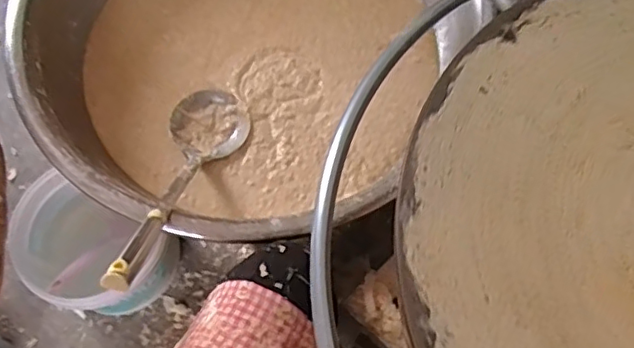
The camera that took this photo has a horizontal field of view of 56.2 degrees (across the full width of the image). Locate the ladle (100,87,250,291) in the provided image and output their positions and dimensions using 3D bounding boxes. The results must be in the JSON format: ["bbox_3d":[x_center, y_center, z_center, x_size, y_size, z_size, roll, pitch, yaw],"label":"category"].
[{"bbox_3d":[-0.168,0.006,0.701,0.103,0.068,0.378,9,31,4],"label":"ladle"}]

